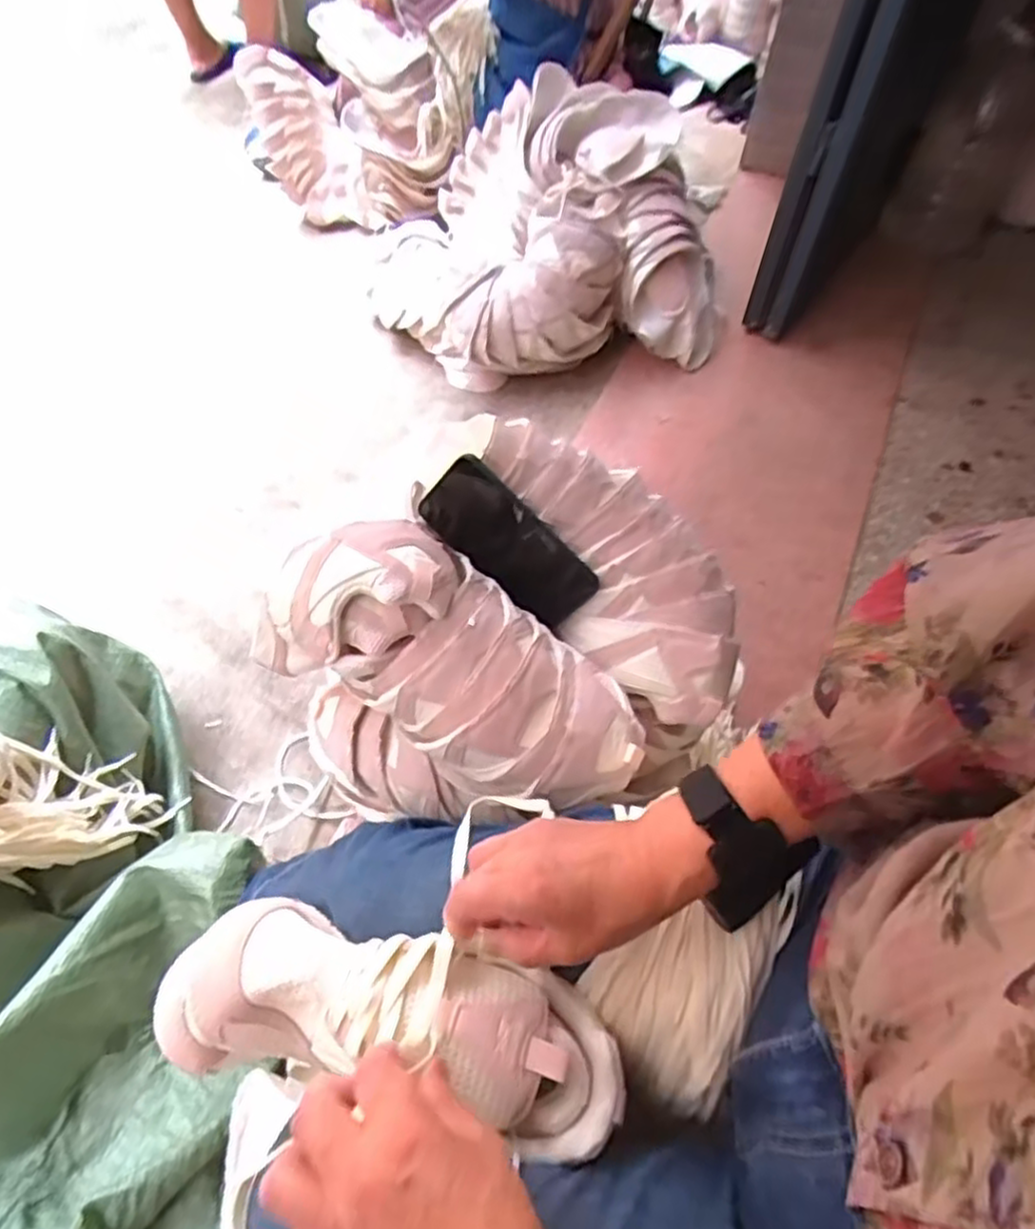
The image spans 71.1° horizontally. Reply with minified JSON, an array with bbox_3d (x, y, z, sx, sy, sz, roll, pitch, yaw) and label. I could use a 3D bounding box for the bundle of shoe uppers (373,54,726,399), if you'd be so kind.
[{"bbox_3d":[0.050,-0.703,1.361,0.601,0.352,0.419,-12,58,-9],"label":"bundle of shoe uppers"}]

